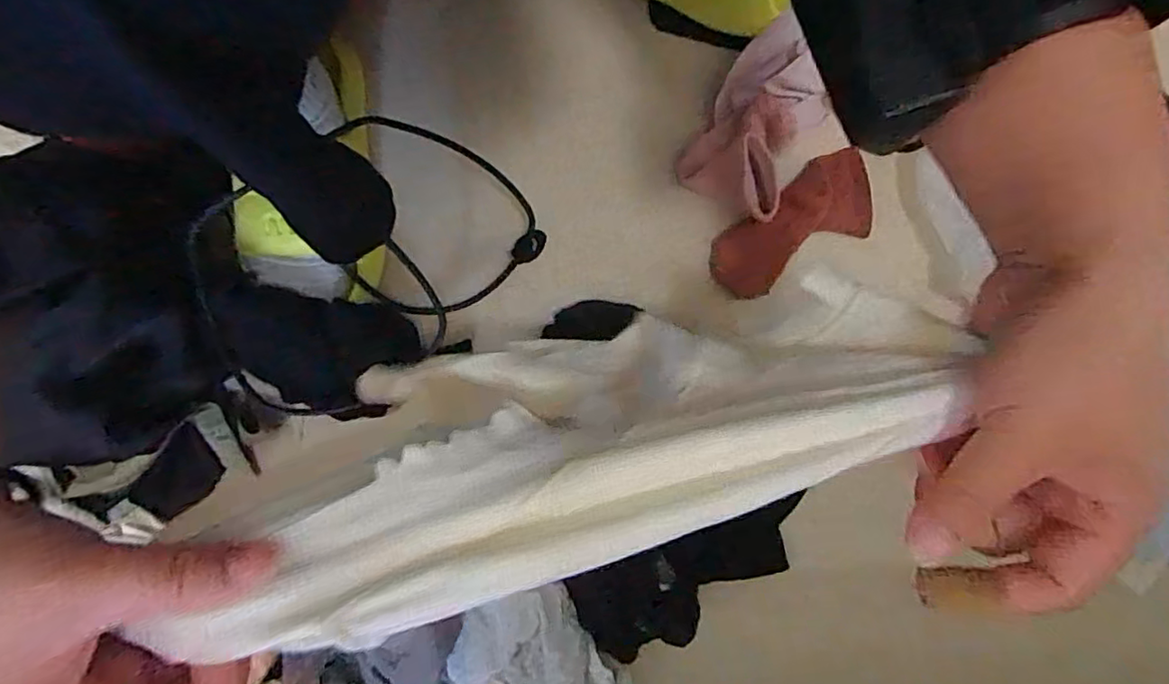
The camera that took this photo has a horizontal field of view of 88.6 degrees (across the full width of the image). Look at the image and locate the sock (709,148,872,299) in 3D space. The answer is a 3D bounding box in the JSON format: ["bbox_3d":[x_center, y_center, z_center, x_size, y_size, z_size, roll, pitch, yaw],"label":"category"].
[{"bbox_3d":[0.167,-0.089,0.473,0.146,0.020,0.067,-40,82,-7],"label":"sock"}]

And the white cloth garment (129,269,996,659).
[{"bbox_3d":[-0.004,0.020,0.251,0.277,0.161,0.043,-16,111,-9],"label":"white cloth garment"}]

